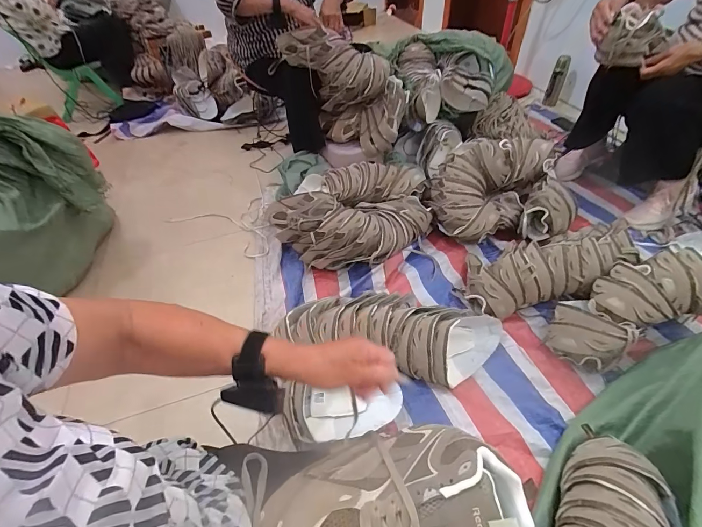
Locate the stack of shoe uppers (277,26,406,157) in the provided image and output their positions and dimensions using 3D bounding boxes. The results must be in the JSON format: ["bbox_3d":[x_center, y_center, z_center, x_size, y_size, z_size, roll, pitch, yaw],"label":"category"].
[{"bbox_3d":[-0.019,-0.605,1.222,0.381,0.385,0.178,17,51,20],"label":"stack of shoe uppers"}]

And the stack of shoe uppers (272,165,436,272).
[{"bbox_3d":[0.001,-0.169,1.149,0.518,0.183,0.366,-13,47,-7],"label":"stack of shoe uppers"}]

